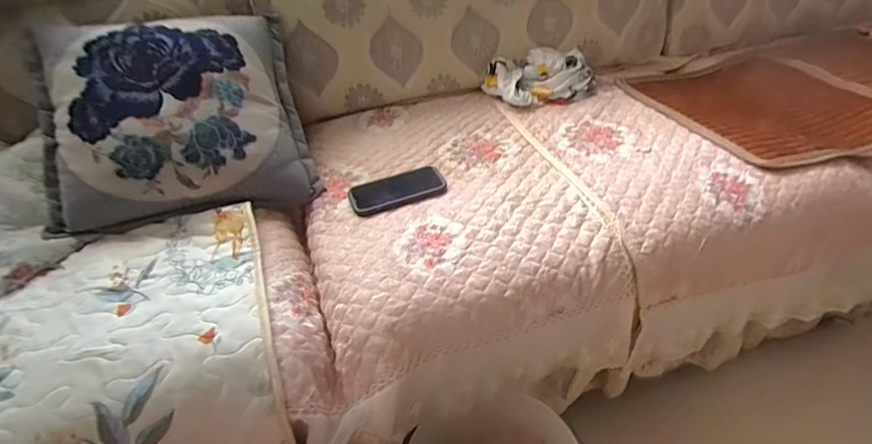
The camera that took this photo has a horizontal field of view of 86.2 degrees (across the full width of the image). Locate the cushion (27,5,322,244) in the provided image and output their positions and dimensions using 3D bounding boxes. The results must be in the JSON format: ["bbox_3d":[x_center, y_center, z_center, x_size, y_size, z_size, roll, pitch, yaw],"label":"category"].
[{"bbox_3d":[-0.431,-0.192,0.774,0.390,0.372,0.106,-9,-7,-19],"label":"cushion"}]

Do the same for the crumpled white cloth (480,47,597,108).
[{"bbox_3d":[0.226,-0.311,0.996,0.229,0.080,0.110,-11,37,-8],"label":"crumpled white cloth"}]

